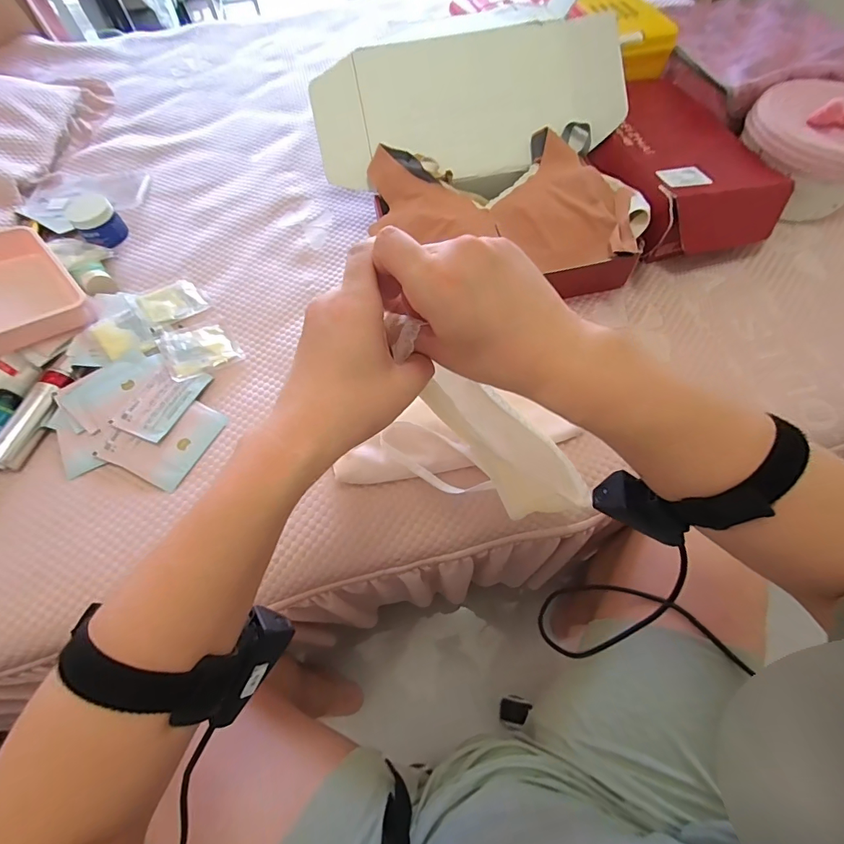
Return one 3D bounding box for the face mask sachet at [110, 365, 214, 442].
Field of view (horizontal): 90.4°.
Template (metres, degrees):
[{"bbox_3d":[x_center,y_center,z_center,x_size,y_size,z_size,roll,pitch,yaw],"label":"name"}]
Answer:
[{"bbox_3d":[-0.348,-0.031,0.561,0.073,0.009,0.111,20,64,12],"label":"face mask sachet"}]

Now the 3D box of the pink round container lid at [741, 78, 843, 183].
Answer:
[{"bbox_3d":[0.607,-0.448,0.635,0.198,0.053,0.183,35,68,18],"label":"pink round container lid"}]

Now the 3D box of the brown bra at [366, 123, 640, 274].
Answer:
[{"bbox_3d":[0.106,-0.310,0.605,0.373,0.060,0.277,7,62,5],"label":"brown bra"}]

